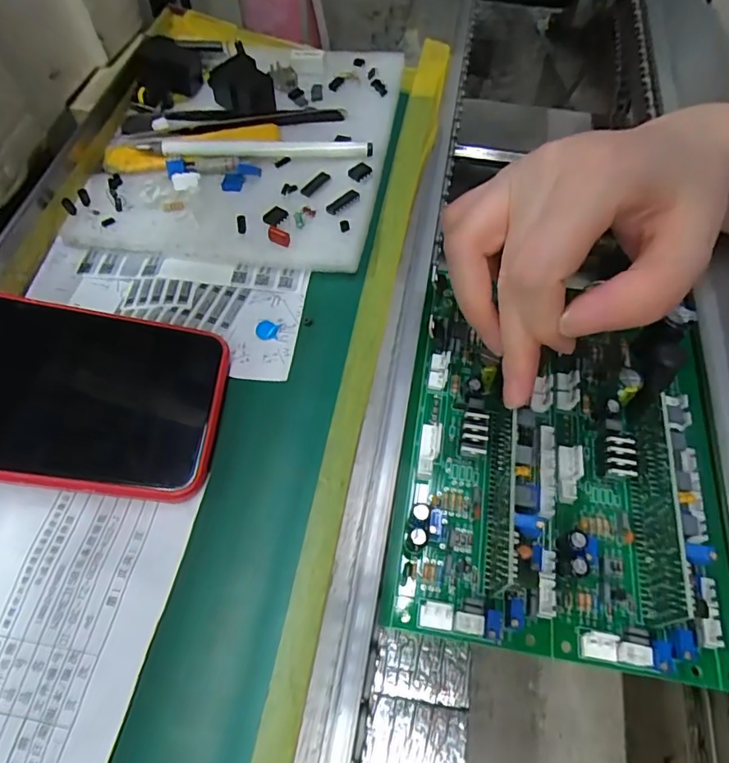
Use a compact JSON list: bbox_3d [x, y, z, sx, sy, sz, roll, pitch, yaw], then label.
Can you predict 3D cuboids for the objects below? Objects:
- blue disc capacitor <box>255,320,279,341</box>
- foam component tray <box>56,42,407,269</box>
[{"bbox_3d":[-0.047,-0.025,0.252,0.010,0.004,0.011,0,60,0],"label":"blue disc capacitor"},{"bbox_3d":[-0.066,-0.144,0.300,0.155,0.013,0.177,9,60,5],"label":"foam component tray"}]

